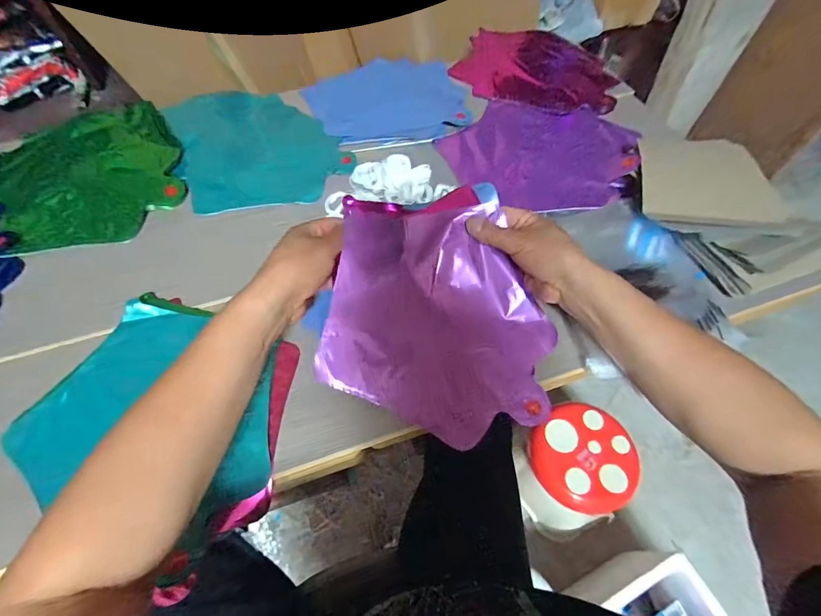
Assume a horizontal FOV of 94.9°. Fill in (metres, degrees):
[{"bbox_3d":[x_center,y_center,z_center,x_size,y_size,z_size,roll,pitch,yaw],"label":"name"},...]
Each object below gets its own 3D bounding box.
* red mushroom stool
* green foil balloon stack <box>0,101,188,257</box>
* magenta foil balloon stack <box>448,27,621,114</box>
[{"bbox_3d":[0.375,0.378,0.896,0.250,0.195,0.216,-36,64,-19],"label":"red mushroom stool"},{"bbox_3d":[-0.464,-0.187,0.532,0.263,0.012,0.291,-18,59,-10],"label":"green foil balloon stack"},{"bbox_3d":[0.232,-0.439,0.687,0.272,0.024,0.241,20,60,13],"label":"magenta foil balloon stack"}]

